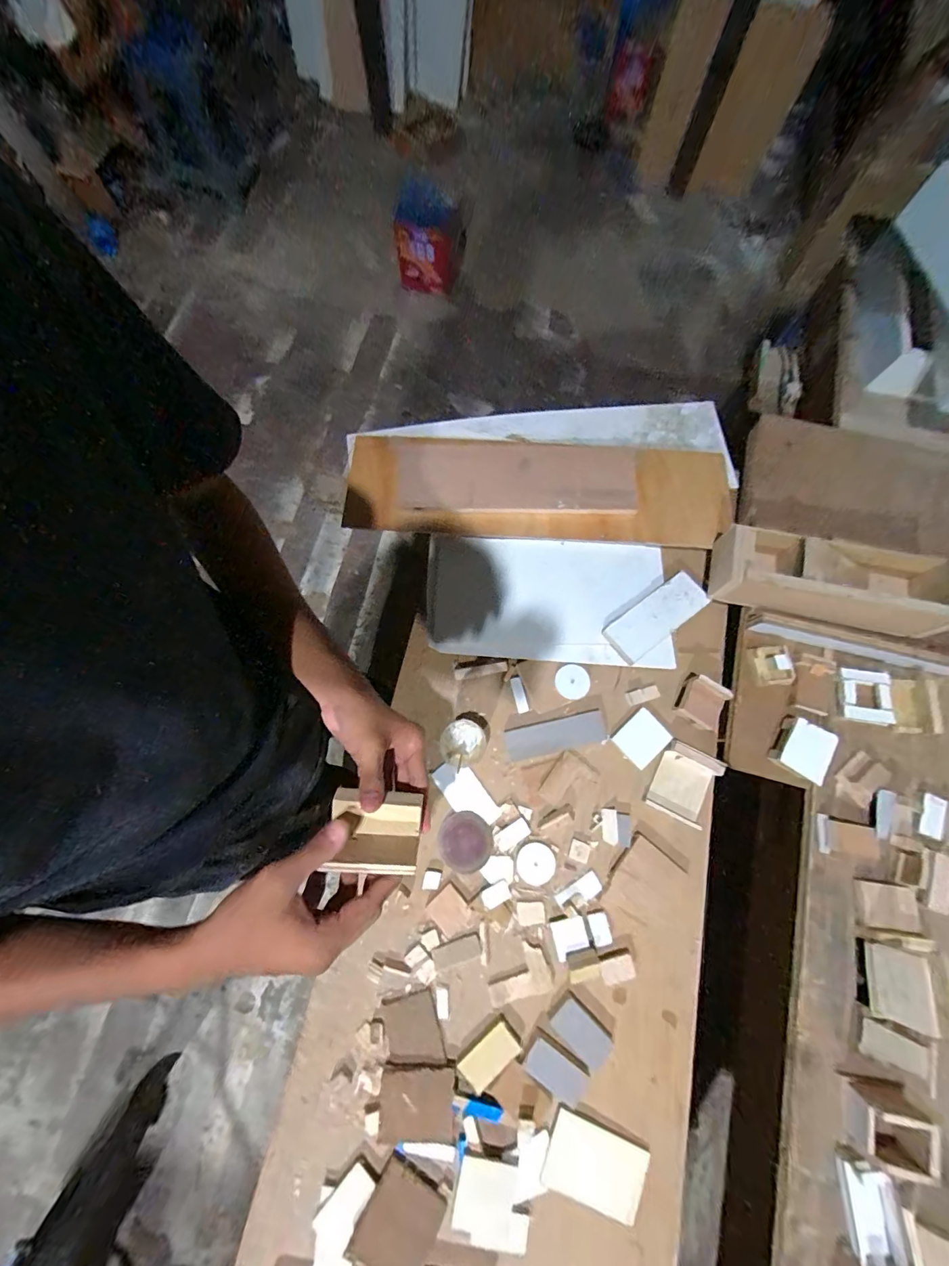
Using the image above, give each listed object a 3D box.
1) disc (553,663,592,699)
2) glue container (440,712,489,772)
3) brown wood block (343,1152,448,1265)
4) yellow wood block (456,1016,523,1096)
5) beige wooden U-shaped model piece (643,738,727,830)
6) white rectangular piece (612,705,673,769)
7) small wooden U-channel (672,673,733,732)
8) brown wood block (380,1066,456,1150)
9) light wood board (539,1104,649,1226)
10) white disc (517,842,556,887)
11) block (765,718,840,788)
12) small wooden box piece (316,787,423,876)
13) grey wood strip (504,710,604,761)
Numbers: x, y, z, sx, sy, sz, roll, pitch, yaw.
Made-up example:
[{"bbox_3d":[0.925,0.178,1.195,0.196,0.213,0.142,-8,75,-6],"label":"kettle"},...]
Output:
[{"bbox_3d":[0.155,0.078,0.686,0.054,0.011,0.053,0,74,0],"label":"disc"},{"bbox_3d":[-0.014,0.163,0.656,0.073,0.074,0.082,-19,75,-6],"label":"glue container"},{"bbox_3d":[-0.088,0.703,0.508,0.091,0.016,0.092,38,61,3],"label":"brown wood block"},{"bbox_3d":[0.020,0.549,0.560,0.078,0.012,0.042,-35,77,-10],"label":"yellow wood block"},{"bbox_3d":[0.315,0.224,0.647,0.082,0.017,0.105,26,75,7],"label":"beige wooden U-shaped model piece"},{"bbox_3d":[0.261,0.163,0.670,0.074,0.009,0.064,-40,78,-11],"label":"white rectangular piece"},{"bbox_3d":[0.356,0.107,0.674,0.067,0.040,0.073,32,76,8],"label":"small wooden U-channel"},{"bbox_3d":[-0.072,0.598,0.545,0.093,0.017,0.075,1,74,0],"label":"brown wood block"},{"bbox_3d":[0.150,0.664,0.536,0.121,0.009,0.074,21,66,6],"label":"light wood board"},{"bbox_3d":[0.091,0.338,0.629,0.057,0.004,0.054,0,74,0],"label":"white disc"},{"bbox_3d":[0.490,0.174,0.642,0.070,0.030,0.077,29,76,8],"label":"block"},{"bbox_3d":[-0.089,0.174,0.381,0.077,0.034,0.061,3,76,2],"label":"small wooden box piece"},{"bbox_3d":[0.127,0.160,0.673,0.155,0.005,0.050,-12,74,-4],"label":"grey wood strip"}]

